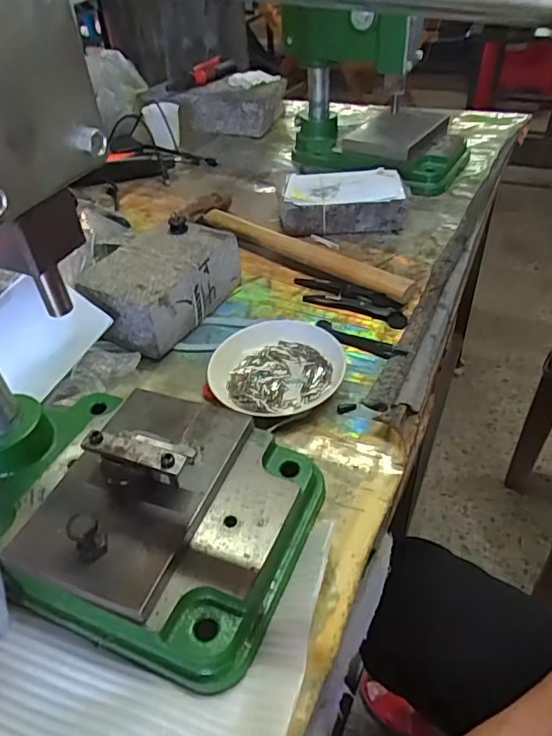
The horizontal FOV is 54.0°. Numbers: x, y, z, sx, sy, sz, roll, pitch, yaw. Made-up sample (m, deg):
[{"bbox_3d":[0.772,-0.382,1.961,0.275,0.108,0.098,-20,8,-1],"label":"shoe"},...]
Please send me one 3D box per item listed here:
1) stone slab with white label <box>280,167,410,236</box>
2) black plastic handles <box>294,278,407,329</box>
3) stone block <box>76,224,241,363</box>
[{"bbox_3d":[0.087,-0.217,0.692,0.156,0.046,0.086,2,43,8],"label":"stone slab with white label"},{"bbox_3d":[0.075,-0.073,0.565,0.133,0.016,0.033,22,49,26],"label":"black plastic handles"},{"bbox_3d":[-0.119,-0.089,0.558,0.100,0.061,0.147,20,48,25],"label":"stone block"}]

